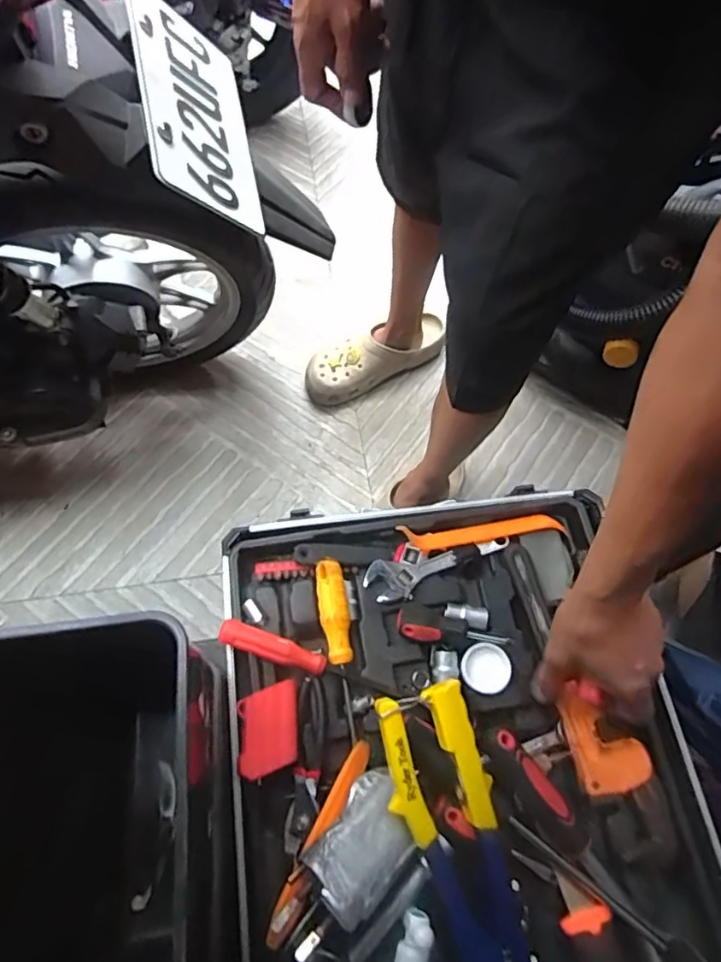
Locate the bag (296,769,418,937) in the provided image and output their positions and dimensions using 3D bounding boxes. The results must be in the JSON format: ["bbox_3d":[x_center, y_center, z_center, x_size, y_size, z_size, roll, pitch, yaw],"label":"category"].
[{"bbox_3d":[0.004,0.268,0.418,0.060,0.024,0.097,28,40,26],"label":"bag"}]

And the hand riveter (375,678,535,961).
[{"bbox_3d":[0.079,0.276,0.414,0.080,0.041,0.247,-17,79,-10],"label":"hand riveter"}]

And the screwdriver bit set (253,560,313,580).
[{"bbox_3d":[-0.073,0.083,0.527,0.053,0.008,0.017,0,65,-3],"label":"screwdriver bit set"}]

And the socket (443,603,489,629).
[{"bbox_3d":[0.097,0.121,0.514,0.038,0.012,0.018,15,65,5],"label":"socket"}]

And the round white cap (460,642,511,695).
[{"bbox_3d":[0.108,0.163,0.490,0.041,0.010,0.041,1,65,-2],"label":"round white cap"}]

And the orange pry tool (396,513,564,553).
[{"bbox_3d":[0.118,0.047,0.541,0.161,0.017,0.021,-6,65,-5],"label":"orange pry tool"}]

